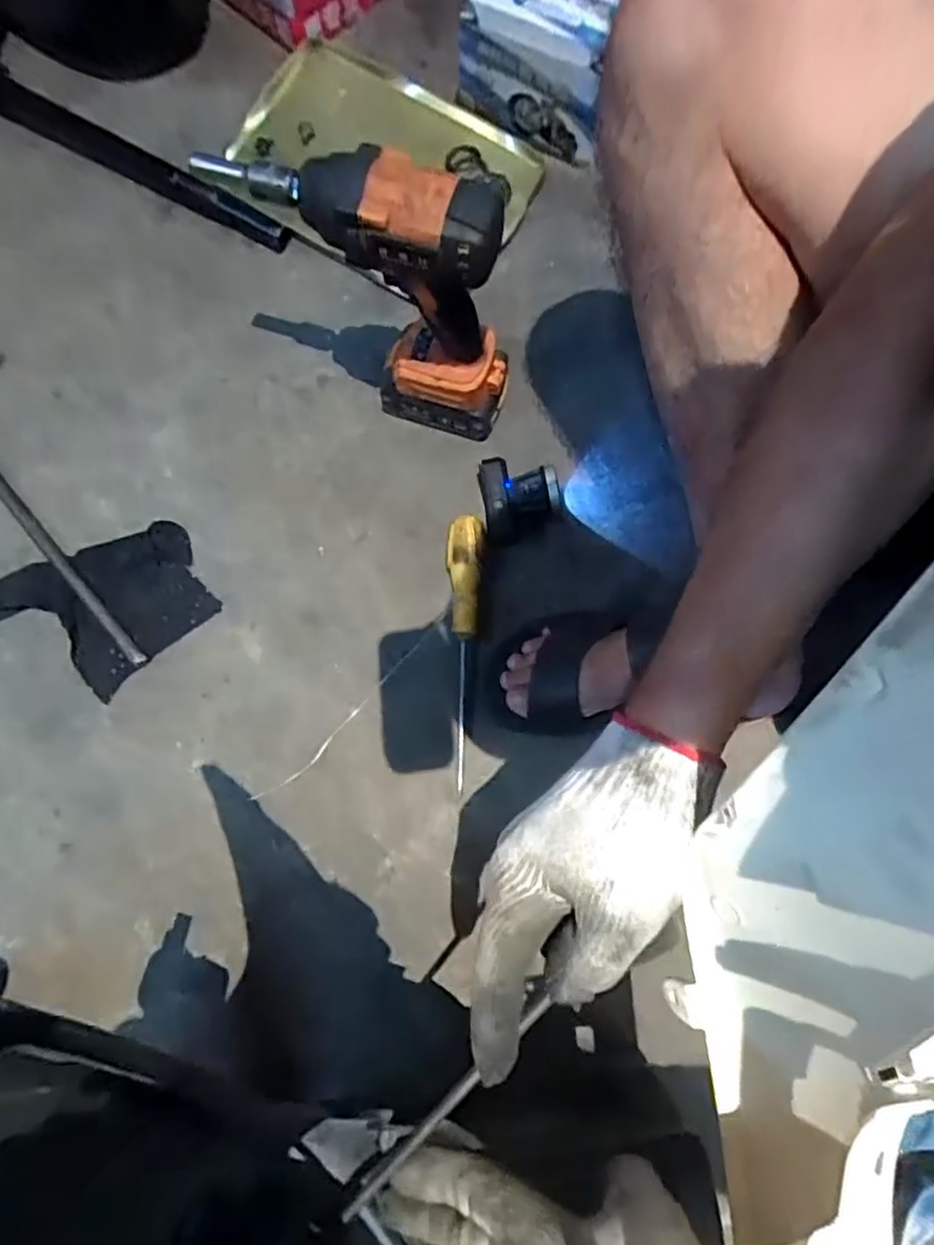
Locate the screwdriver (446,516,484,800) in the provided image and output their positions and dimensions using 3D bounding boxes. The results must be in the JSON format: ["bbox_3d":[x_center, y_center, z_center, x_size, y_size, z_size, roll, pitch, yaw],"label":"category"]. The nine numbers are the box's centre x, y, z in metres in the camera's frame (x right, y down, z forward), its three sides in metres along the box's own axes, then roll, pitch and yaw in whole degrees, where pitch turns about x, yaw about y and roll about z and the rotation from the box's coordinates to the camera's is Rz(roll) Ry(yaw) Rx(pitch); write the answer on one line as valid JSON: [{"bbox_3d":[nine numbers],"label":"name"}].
[{"bbox_3d":[-0.009,0.019,0.574,0.031,0.024,0.234,4,78,1],"label":"screwdriver"}]

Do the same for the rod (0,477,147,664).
[{"bbox_3d":[-0.407,-0.091,0.613,0.018,0.016,0.341,-42,81,-8],"label":"rod"}]

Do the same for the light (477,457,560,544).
[{"bbox_3d":[0.048,-0.113,0.598,0.072,0.051,0.069,-11,78,-2],"label":"light"}]

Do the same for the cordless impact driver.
[{"bbox_3d":[-0.073,-0.257,0.529,0.223,0.248,0.070,15,78,4],"label":"cordless impact driver"}]

